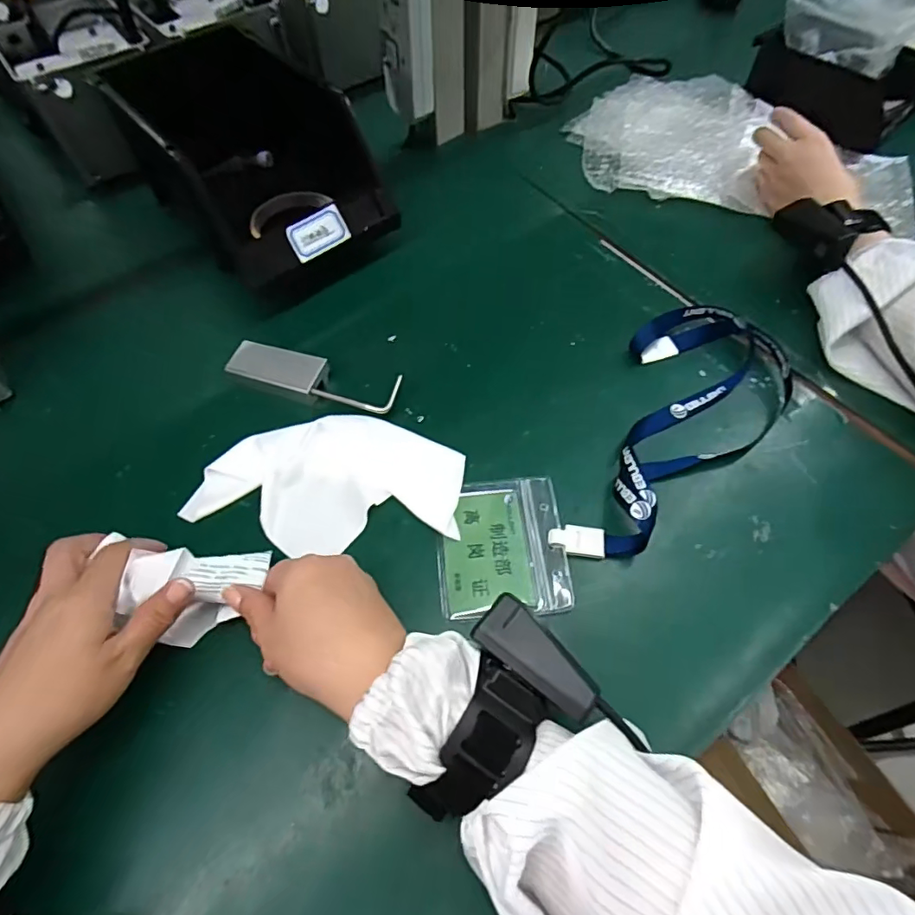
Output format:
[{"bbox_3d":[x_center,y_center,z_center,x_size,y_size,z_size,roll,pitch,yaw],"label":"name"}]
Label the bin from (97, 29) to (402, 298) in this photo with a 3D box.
[{"bbox_3d":[-0.189,-0.274,0.504,0.159,0.117,0.250,-38,67,-20],"label":"bin"}]

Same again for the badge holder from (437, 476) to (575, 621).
[{"bbox_3d":[0.030,0.059,0.369,0.085,0.009,0.098,-3,60,-2],"label":"badge holder"}]

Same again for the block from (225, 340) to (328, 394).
[{"bbox_3d":[-0.148,-0.072,0.445,0.079,0.025,0.034,18,61,10],"label":"block"}]

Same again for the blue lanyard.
[{"bbox_3d":[0.157,-0.027,0.404,0.123,0.032,0.259,38,67,19],"label":"blue lanyard"}]

